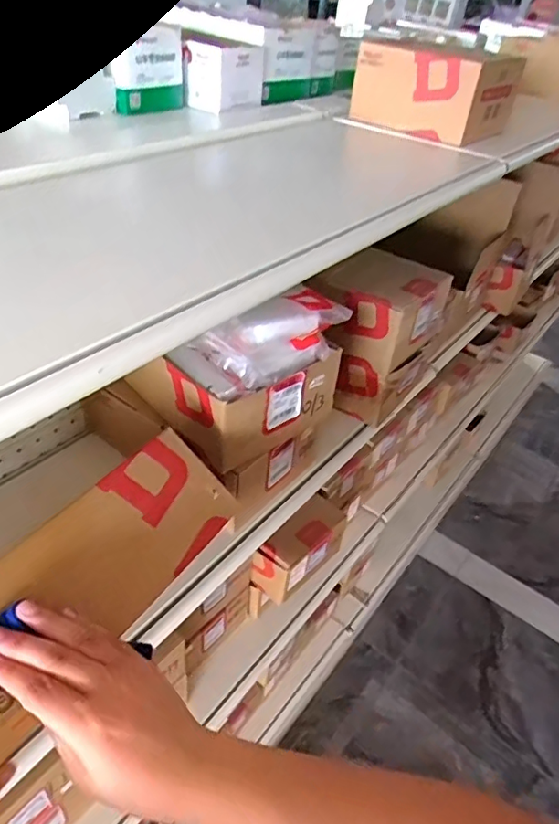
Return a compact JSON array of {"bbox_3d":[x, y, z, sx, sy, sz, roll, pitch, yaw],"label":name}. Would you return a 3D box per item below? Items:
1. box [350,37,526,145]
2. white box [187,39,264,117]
[{"bbox_3d":[0.226,-0.465,0.798,0.188,0.092,0.147,34,47,29],"label":"box"},{"bbox_3d":[-0.074,-0.480,0.793,0.062,0.076,0.103,30,45,25],"label":"white box"}]

